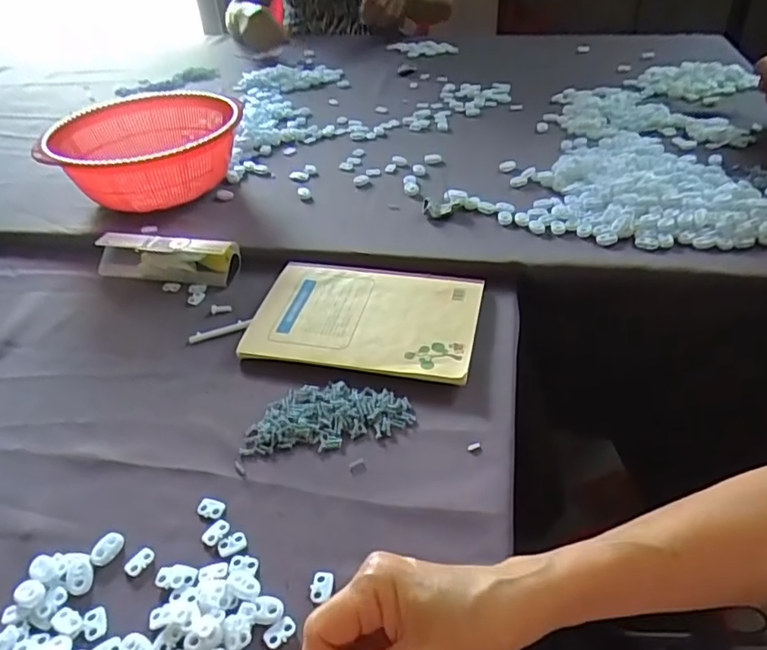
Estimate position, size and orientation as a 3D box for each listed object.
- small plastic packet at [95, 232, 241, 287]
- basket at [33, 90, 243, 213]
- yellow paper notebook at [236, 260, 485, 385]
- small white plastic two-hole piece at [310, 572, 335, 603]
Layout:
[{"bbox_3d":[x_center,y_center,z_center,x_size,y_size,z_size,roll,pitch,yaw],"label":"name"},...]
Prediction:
[{"bbox_3d":[-0.234,-0.074,0.629,0.151,0.035,0.039,5,41,12],"label":"small plastic packet"},{"bbox_3d":[-0.292,-0.211,0.732,0.221,0.102,0.242,-10,41,-5],"label":"basket"},{"bbox_3d":[-0.018,-0.010,0.547,0.207,0.012,0.143,6,42,13],"label":"yellow paper notebook"},{"bbox_3d":[-0.038,0.162,0.360,0.014,0.004,0.017,-1,41,5],"label":"small white plastic two-hole piece"}]

